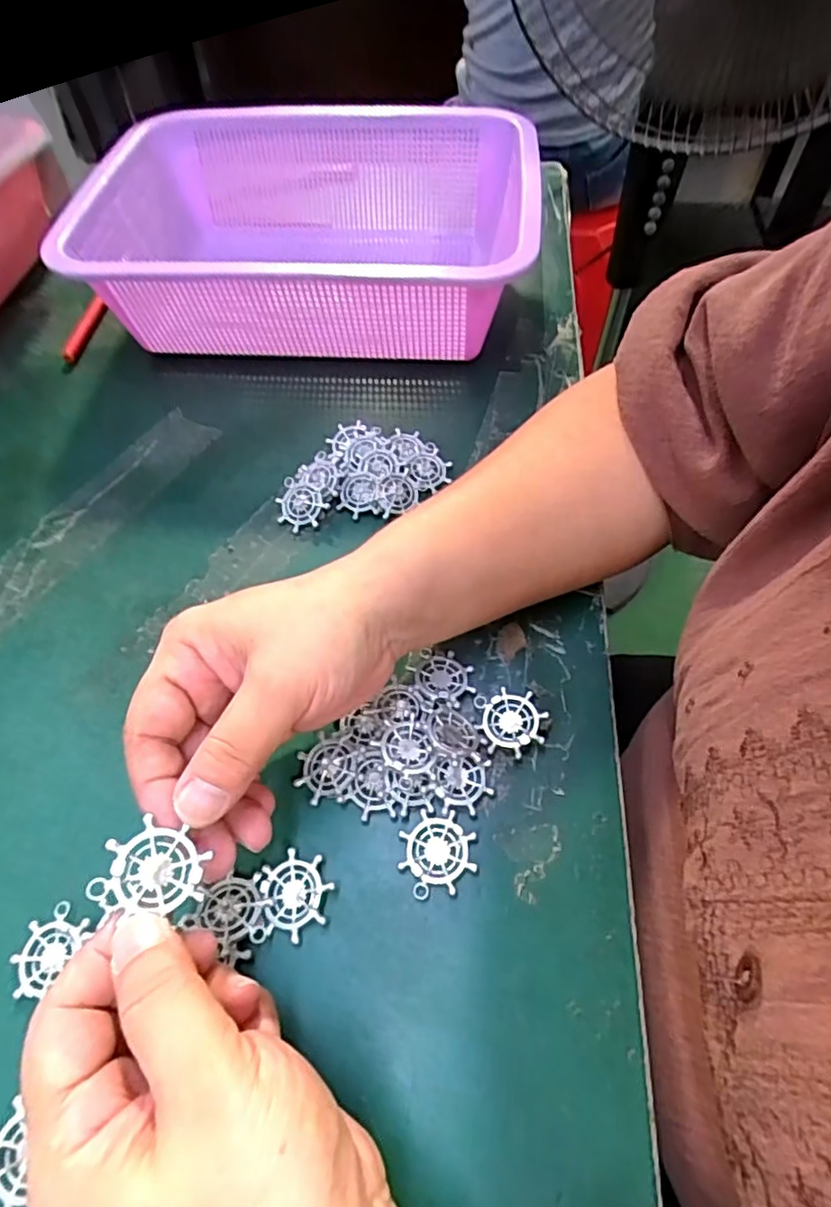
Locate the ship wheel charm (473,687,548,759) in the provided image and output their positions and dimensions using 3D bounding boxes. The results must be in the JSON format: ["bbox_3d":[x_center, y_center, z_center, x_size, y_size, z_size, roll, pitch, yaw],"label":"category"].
[{"bbox_3d":[0.043,0.054,0.279,0.032,0.008,0.030,9,59,9],"label":"ship wheel charm"}]

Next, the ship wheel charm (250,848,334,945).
[{"bbox_3d":[-0.048,0.116,0.243,0.028,0.009,0.031,-9,58,8],"label":"ship wheel charm"}]

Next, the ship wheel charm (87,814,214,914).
[{"bbox_3d":[-0.083,0.084,0.194,0.031,0.004,0.025,21,58,-15],"label":"ship wheel charm"}]

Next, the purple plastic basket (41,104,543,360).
[{"bbox_3d":[-0.067,-0.257,0.431,0.286,0.091,0.210,3,59,6],"label":"purple plastic basket"}]

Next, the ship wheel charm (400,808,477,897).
[{"bbox_3d":[0.009,0.103,0.251,0.030,0.004,0.032,-1,57,2],"label":"ship wheel charm"}]

